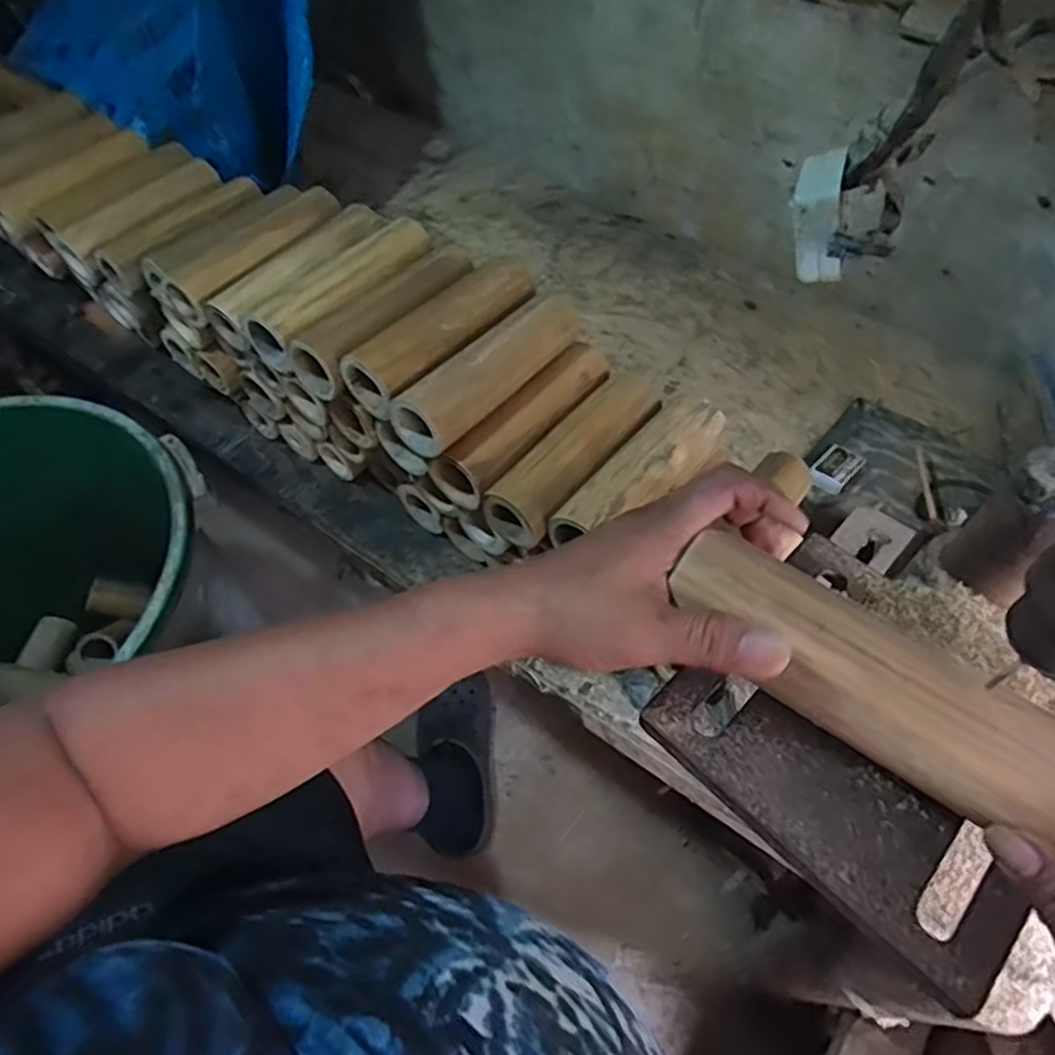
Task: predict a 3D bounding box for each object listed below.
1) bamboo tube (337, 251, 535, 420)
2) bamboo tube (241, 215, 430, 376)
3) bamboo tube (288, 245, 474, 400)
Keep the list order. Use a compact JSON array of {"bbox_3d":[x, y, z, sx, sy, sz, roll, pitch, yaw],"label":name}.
[{"bbox_3d":[-0.068,-0.159,0.554,0.060,0.044,0.180,33,62,20],"label":"bamboo tube"},{"bbox_3d":[-0.155,-0.205,0.594,0.067,0.051,0.181,34,62,21],"label":"bamboo tube"},{"bbox_3d":[-0.113,-0.175,0.573,0.056,0.051,0.171,38,63,23],"label":"bamboo tube"}]

